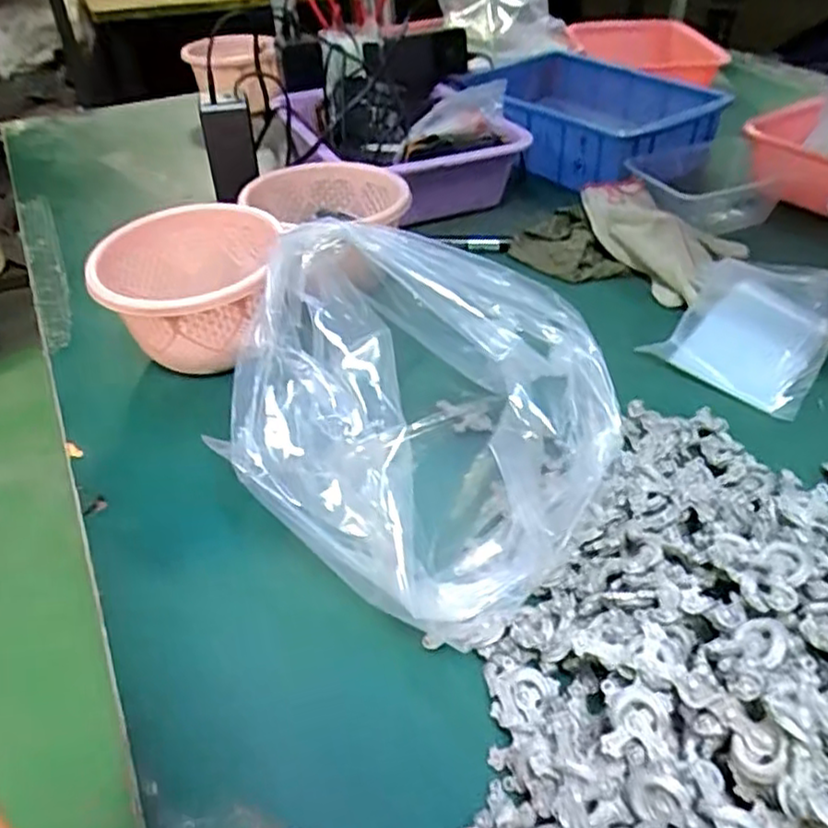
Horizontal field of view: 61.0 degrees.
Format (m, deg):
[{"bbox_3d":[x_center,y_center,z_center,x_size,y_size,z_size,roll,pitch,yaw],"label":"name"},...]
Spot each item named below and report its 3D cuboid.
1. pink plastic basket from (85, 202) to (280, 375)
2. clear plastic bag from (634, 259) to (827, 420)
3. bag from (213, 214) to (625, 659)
[{"bbox_3d":[-0.176,-0.095,0.558,0.135,0.085,0.141,-7,40,-4],"label":"pink plastic basket"},{"bbox_3d":[0.272,-0.076,0.560,0.113,0.035,0.169,25,48,30],"label":"clear plastic bag"},{"bbox_3d":[0.006,-0.002,0.374,0.171,0.158,0.141,19,45,25],"label":"bag"}]

